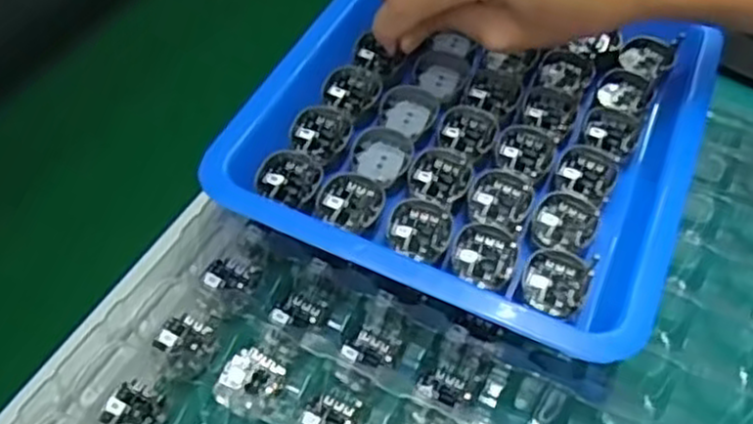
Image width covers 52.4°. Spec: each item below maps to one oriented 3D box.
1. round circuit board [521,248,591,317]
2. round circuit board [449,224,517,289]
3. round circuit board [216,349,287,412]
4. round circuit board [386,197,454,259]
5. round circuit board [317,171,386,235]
[{"bbox_3d":[0.067,0.026,0.286,0.023,0.004,0.029,21,52,12],"label":"round circuit board"},{"bbox_3d":[0.041,0.016,0.291,0.024,0.004,0.028,18,51,10],"label":"round circuit board"},{"bbox_3d":[-0.046,0.063,0.285,0.023,0.006,0.023,19,54,11],"label":"round circuit board"},{"bbox_3d":[0.017,0.006,0.298,0.024,0.004,0.028,16,51,8],"label":"round circuit board"},{"bbox_3d":[-0.010,-0.005,0.303,0.025,0.004,0.027,2,51,-3],"label":"round circuit board"}]

